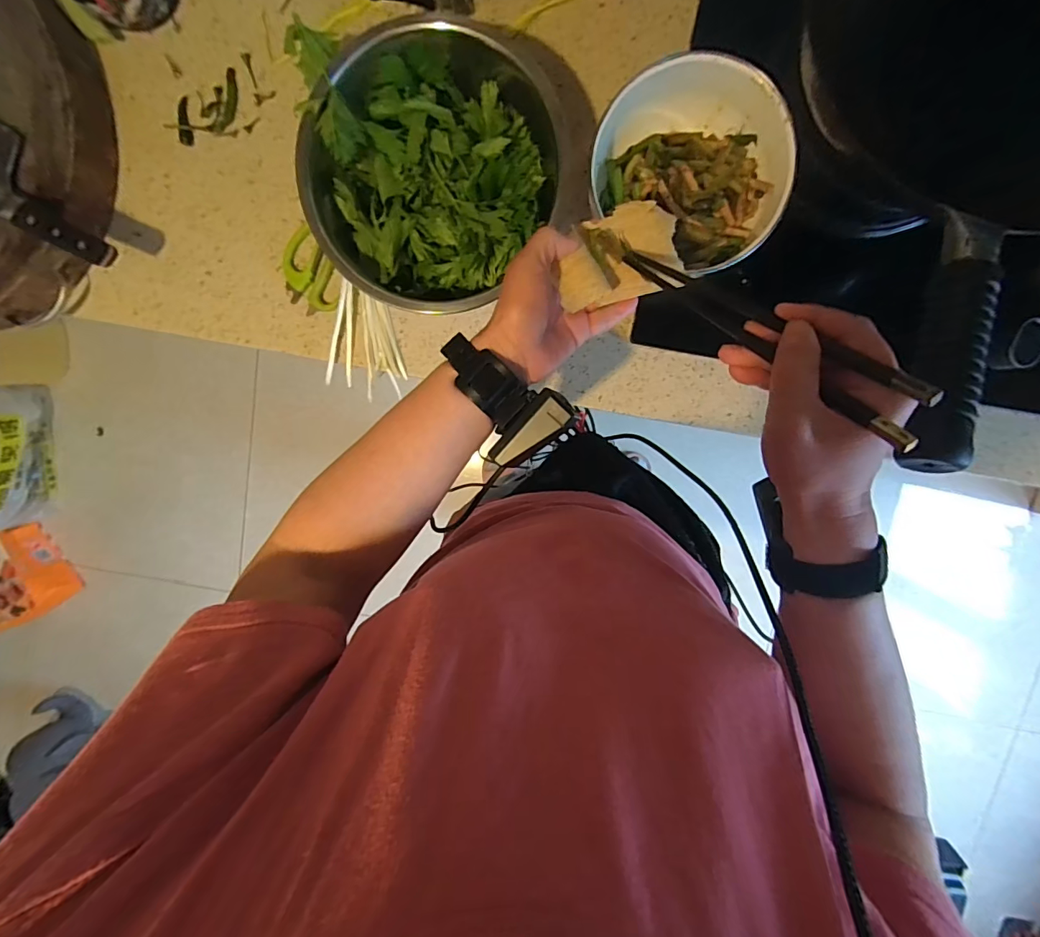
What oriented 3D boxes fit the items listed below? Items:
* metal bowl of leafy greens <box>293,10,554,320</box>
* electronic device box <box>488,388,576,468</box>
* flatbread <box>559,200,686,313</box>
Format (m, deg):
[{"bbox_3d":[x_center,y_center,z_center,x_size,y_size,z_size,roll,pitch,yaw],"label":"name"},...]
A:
[{"bbox_3d":[-0.080,-0.276,0.442,0.217,0.101,0.237,0,98,1],"label":"metal bowl of leafy greens"},{"bbox_3d":[0.008,-0.027,0.348,0.070,0.015,0.027,-43,95,7],"label":"electronic device box"},{"bbox_3d":[0.079,-0.173,0.368,0.103,0.046,0.073,-14,98,3],"label":"flatbread"}]

